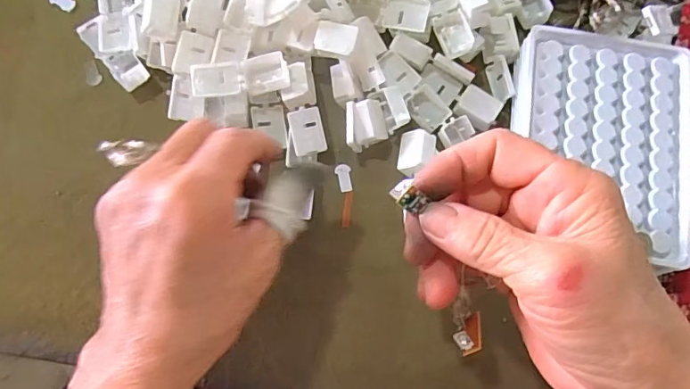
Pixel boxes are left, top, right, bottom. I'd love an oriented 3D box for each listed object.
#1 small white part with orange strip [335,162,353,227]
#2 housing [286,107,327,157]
[{"bbox_3d":[0.000,0.001,0.299,0.009,0.004,0.038,-4,78,-4],"label":"small white part with orange strip"},{"bbox_3d":[-0.022,-0.037,0.297,0.019,0.012,0.027,-13,78,-6],"label":"housing"}]

